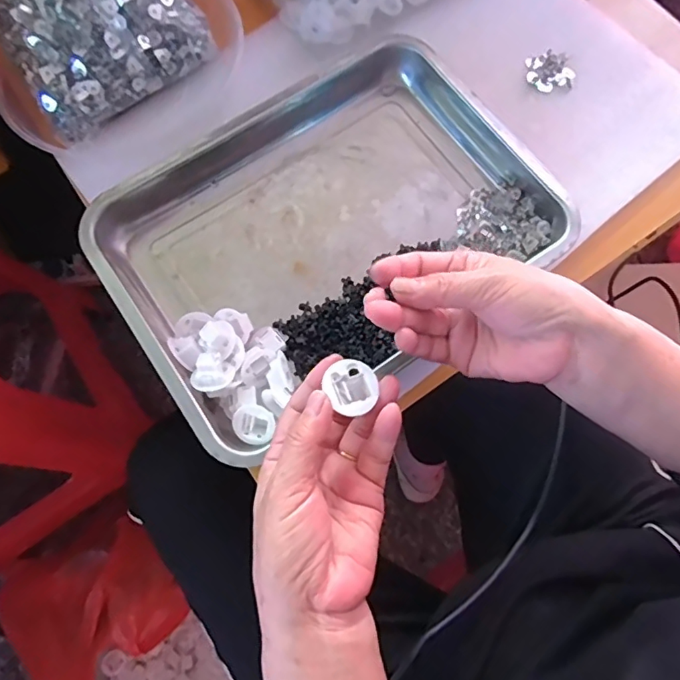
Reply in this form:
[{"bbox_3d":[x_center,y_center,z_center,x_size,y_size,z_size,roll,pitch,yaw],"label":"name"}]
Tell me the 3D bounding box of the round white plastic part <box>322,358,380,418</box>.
[{"bbox_3d":[0.008,0.028,0.303,0.029,0.012,0.031,0,74,0],"label":"round white plastic part"}]

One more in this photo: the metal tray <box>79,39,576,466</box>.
[{"bbox_3d":[-0.016,-0.101,0.441,0.361,0.043,0.270,-34,76,-9],"label":"metal tray"}]

